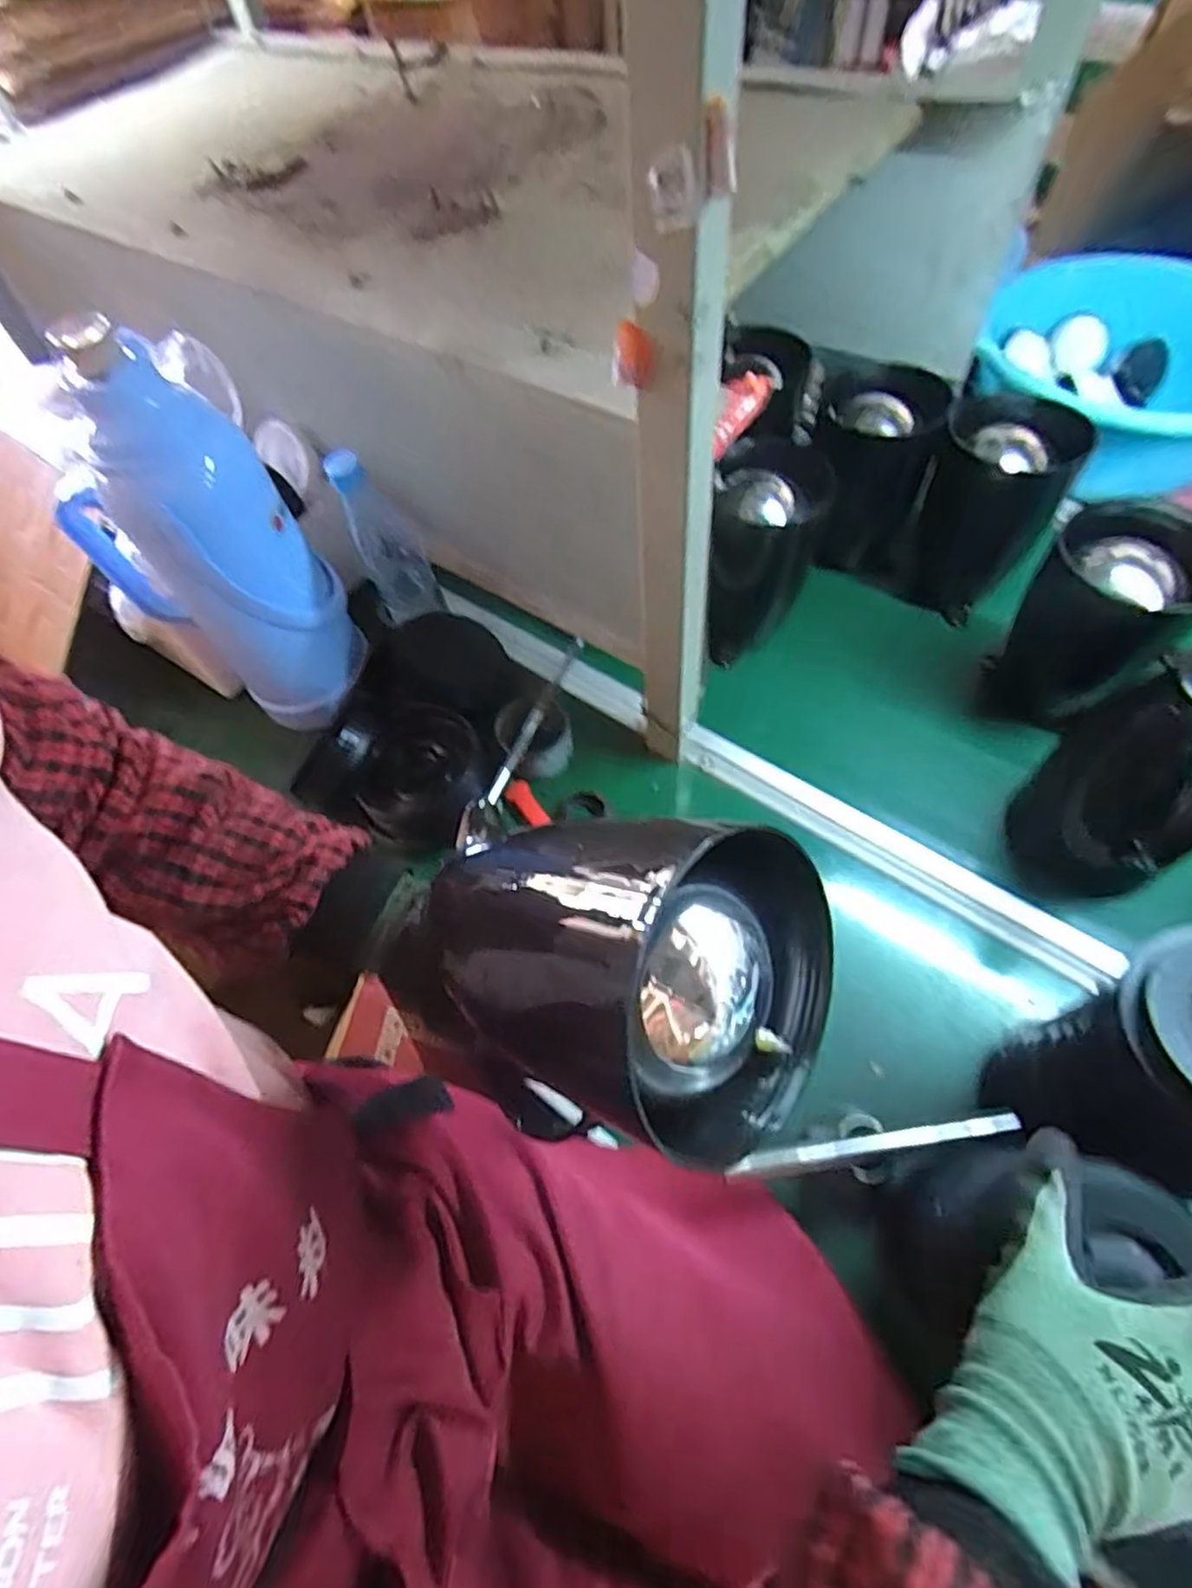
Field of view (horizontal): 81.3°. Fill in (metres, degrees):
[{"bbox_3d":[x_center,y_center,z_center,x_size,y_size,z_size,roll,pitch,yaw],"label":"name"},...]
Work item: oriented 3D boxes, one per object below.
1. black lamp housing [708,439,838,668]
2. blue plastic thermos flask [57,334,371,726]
[{"bbox_3d":[0.159,-0.233,0.688,0.103,0.202,0.090,-6,58,1],"label":"black lamp housing"},{"bbox_3d":[-0.339,-0.213,0.630,0.137,0.333,0.128,20,62,16],"label":"blue plastic thermos flask"}]

